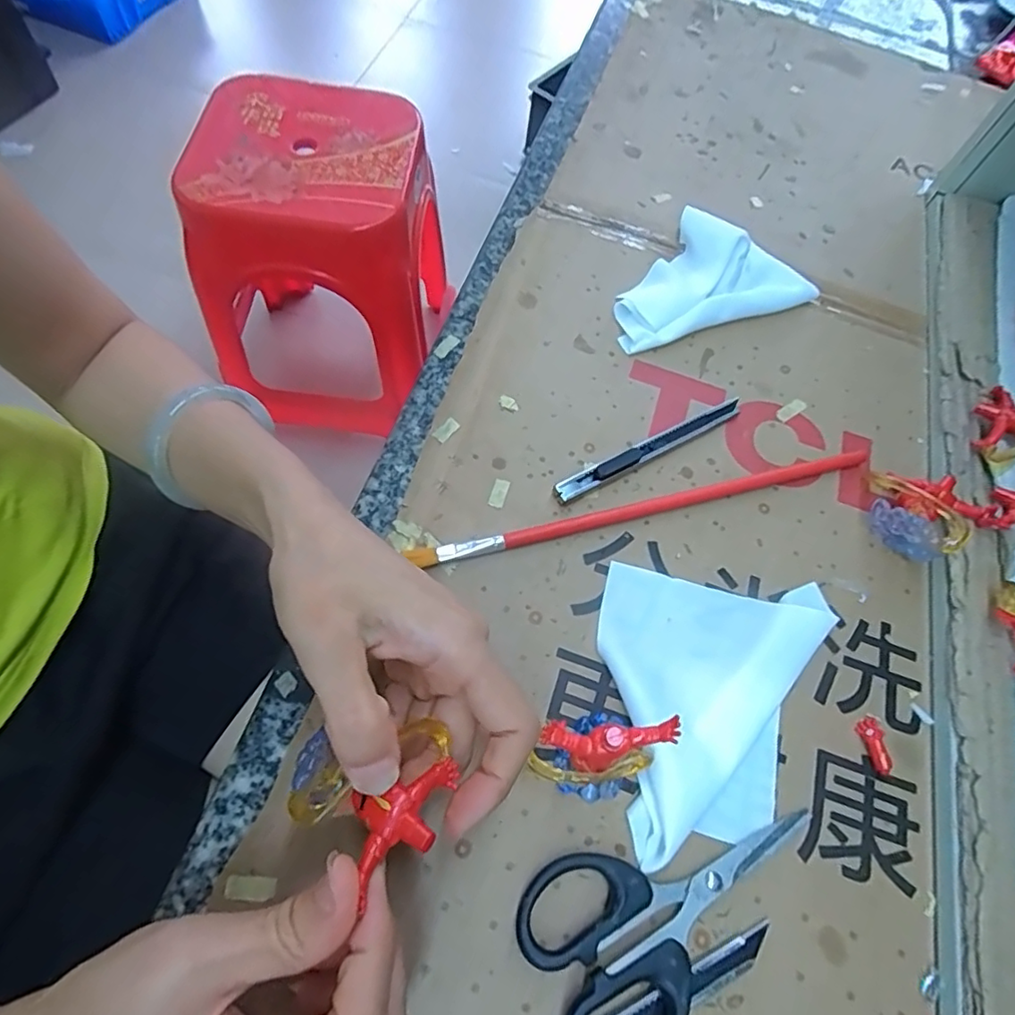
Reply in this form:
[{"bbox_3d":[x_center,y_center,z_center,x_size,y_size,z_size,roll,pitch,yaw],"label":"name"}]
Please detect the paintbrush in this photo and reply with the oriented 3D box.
[{"bbox_3d":[0.077,-0.003,0.296,0.254,0.013,0.011,-14,66,-10],"label":"paintbrush"}]

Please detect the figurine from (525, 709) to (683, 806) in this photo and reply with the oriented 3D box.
[{"bbox_3d":[0.036,0.099,0.225,0.050,0.044,0.028,6,64,-1],"label":"figurine"}]

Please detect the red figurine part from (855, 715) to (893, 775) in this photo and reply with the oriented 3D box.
[{"bbox_3d":[0.165,0.107,0.258,0.011,0.008,0.024,1,64,-3],"label":"red figurine part"}]

